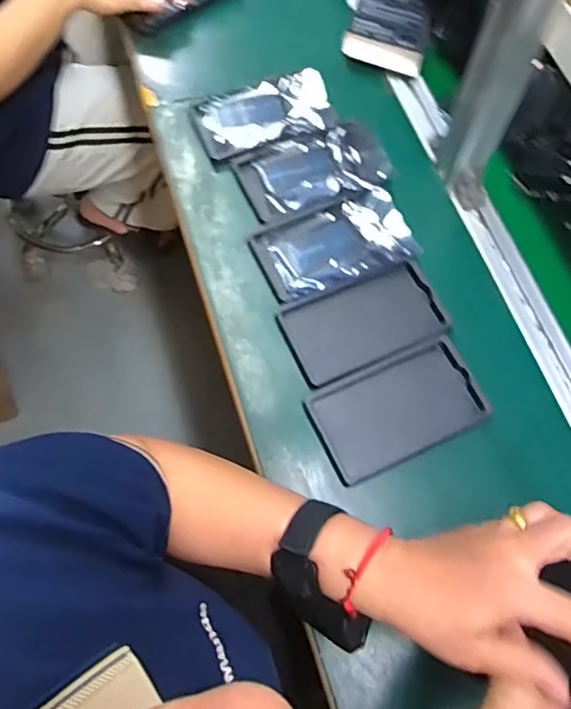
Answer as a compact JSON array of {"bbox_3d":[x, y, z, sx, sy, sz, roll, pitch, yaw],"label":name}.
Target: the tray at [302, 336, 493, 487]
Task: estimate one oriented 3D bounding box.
[{"bbox_3d":[0.110,0.050,0.554,0.162,0.012,0.093,-23,71,-12],"label":"tray"}]

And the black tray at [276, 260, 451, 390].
[{"bbox_3d":[0.079,-0.034,0.587,0.159,0.015,0.095,-22,71,-12],"label":"black tray"}]

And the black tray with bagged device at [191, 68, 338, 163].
[{"bbox_3d":[-0.018,-0.283,0.682,0.167,0.013,0.099,-25,71,-13],"label":"black tray with bagged device"}]

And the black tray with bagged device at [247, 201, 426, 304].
[{"bbox_3d":[0.059,-0.119,0.619,0.176,0.015,0.094,-22,71,-11],"label":"black tray with bagged device"}]

